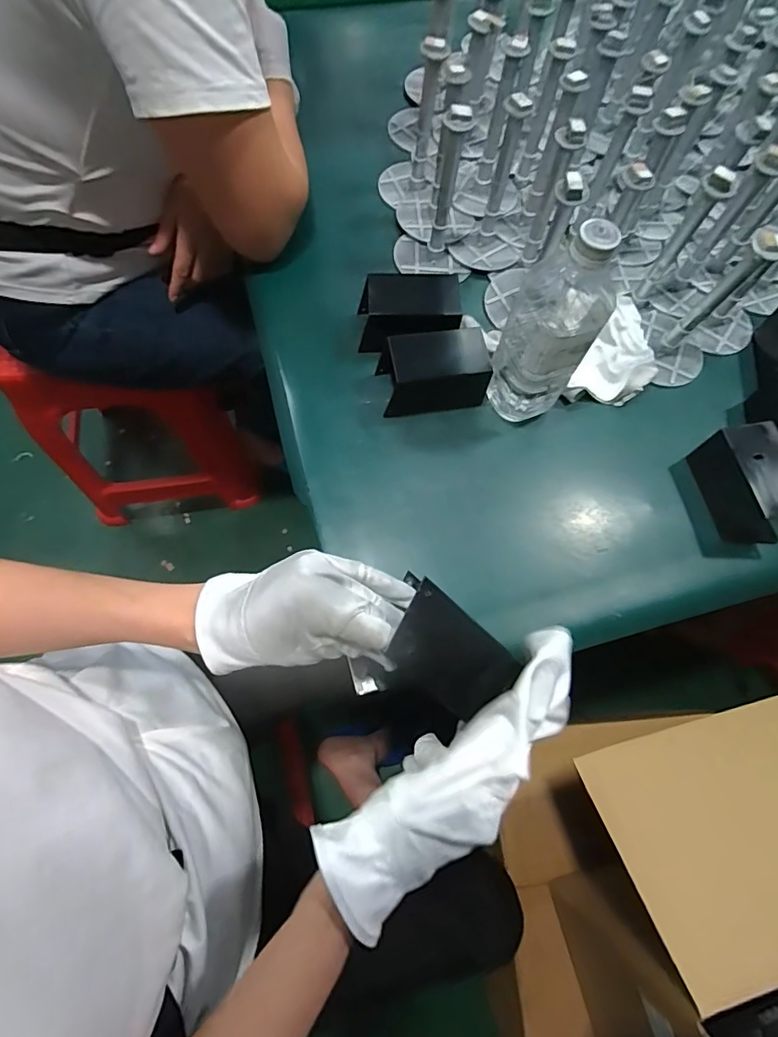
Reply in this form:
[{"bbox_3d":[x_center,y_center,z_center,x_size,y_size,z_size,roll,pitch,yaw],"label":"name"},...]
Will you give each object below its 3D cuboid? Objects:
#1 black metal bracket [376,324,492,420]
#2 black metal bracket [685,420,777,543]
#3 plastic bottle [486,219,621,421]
[{"bbox_3d":[0.044,-0.147,0.496,0.099,0.060,0.061,-6,70,-5],"label":"black metal bracket"},{"bbox_3d":[0.344,-0.031,0.472,0.062,0.055,0.102,-13,70,-8],"label":"black metal bracket"},{"bbox_3d":[0.140,-0.157,0.431,0.066,0.194,0.055,-16,71,-9],"label":"plastic bottle"}]

